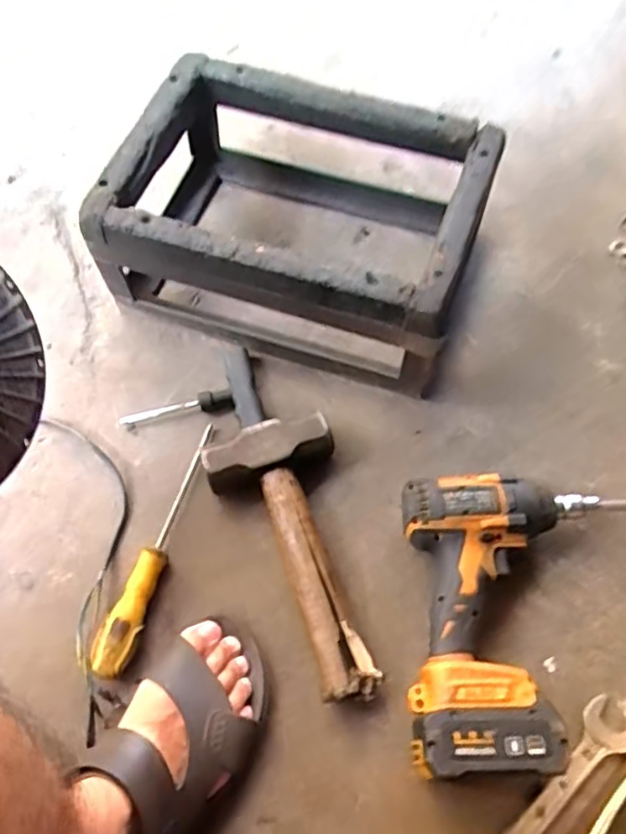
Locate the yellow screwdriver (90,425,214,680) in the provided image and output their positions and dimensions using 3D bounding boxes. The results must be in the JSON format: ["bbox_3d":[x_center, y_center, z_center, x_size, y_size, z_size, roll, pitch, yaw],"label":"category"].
[{"bbox_3d":[-0.137,0.115,0.592,0.028,0.029,0.239,17,64,9],"label":"yellow screwdriver"}]

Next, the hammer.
[{"bbox_3d":[-0.013,0.121,0.579,0.120,0.047,0.251,-16,64,-8],"label":"hammer"}]

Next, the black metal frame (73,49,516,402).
[{"bbox_3d":[-0.005,-0.217,0.685,0.344,0.156,0.299,17,64,9],"label":"black metal frame"}]

